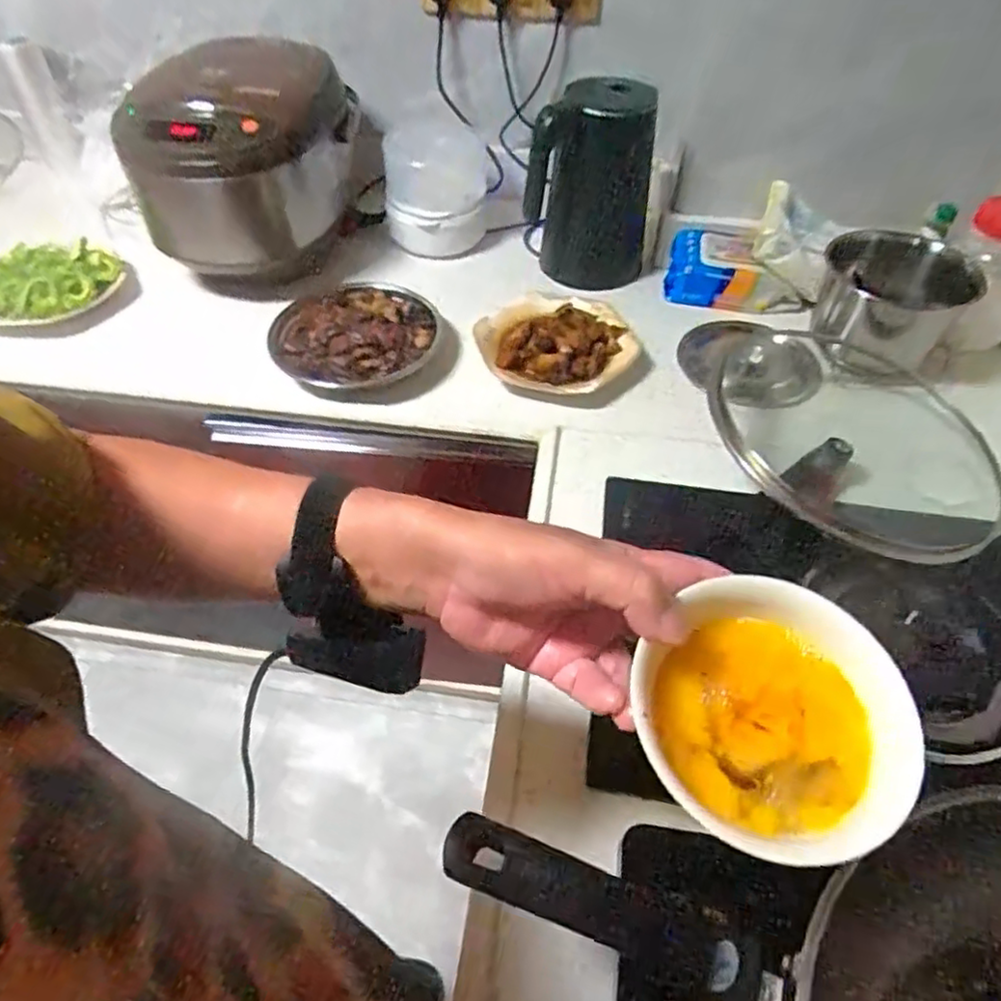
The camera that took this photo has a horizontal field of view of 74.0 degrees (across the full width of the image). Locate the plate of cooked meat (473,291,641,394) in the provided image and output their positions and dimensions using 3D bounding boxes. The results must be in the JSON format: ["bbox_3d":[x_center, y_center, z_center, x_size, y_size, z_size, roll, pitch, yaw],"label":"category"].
[{"bbox_3d":[0.070,-0.207,0.863,0.189,0.041,0.175,0,50,0],"label":"plate of cooked meat"}]

